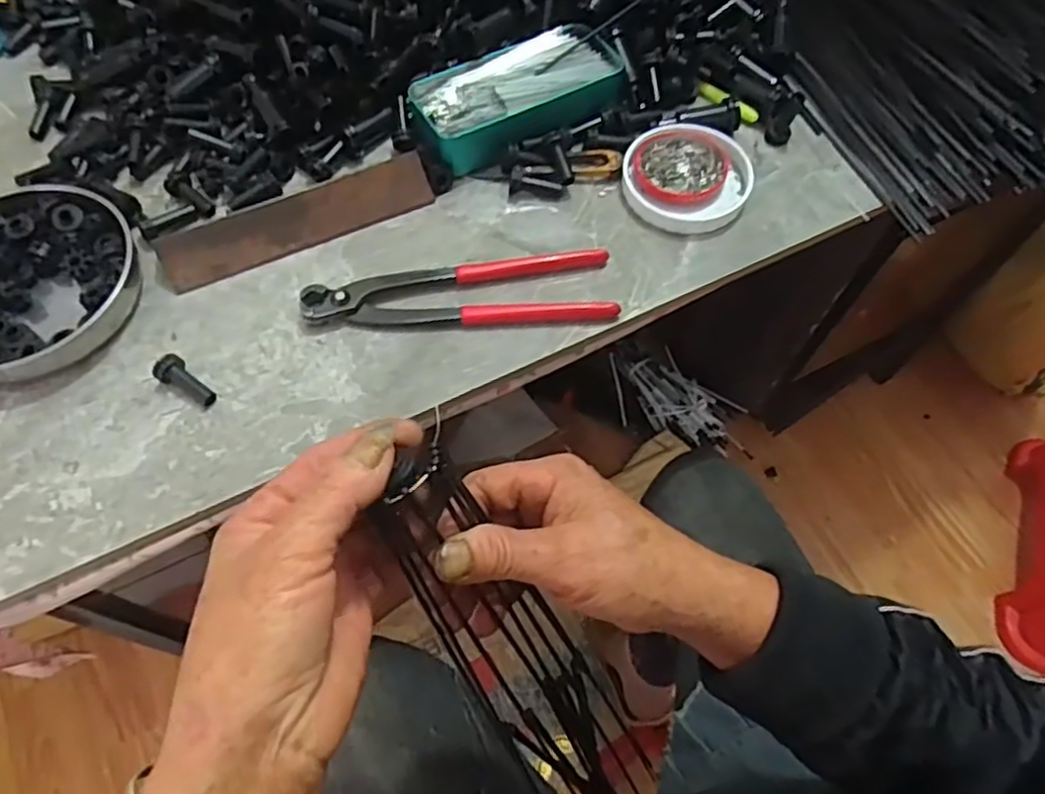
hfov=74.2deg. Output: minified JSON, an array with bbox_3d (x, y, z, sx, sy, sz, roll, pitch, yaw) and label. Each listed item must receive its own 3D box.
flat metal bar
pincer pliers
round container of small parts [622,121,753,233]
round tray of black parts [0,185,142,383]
[{"bbox_3d":[-0.146,-0.117,0.457,0.178,0.035,0.008,-23,28,-12],"label":"flat metal bar"},{"bbox_3d":[-0.039,-0.062,0.437,0.193,0.013,0.049,-8,63,-4],"label":"pincer pliers"},{"bbox_3d":[0.115,-0.155,0.482,0.085,0.016,0.085,0,63,0],"label":"round container of small parts"},{"bbox_3d":[-0.313,-0.075,0.436,0.132,0.028,0.128,0,63,0],"label":"round tray of black parts"}]

